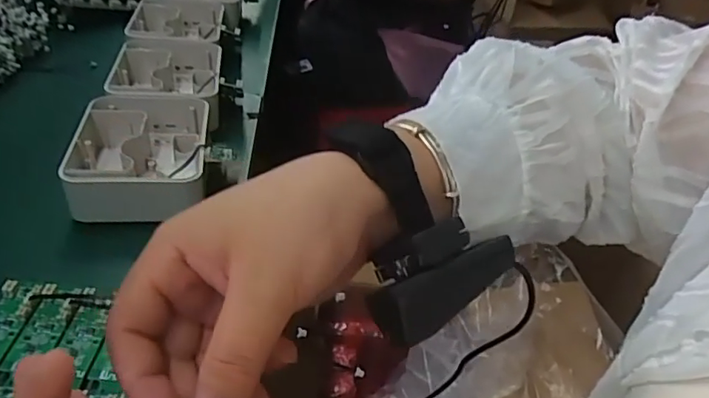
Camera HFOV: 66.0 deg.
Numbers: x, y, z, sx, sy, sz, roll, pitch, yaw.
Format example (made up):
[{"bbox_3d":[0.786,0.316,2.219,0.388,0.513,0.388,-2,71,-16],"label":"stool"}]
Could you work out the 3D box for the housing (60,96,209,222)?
[{"bbox_3d":[-0.171,-0.039,0.441,0.098,0.038,0.128,-1,38,-11],"label":"housing"}]

